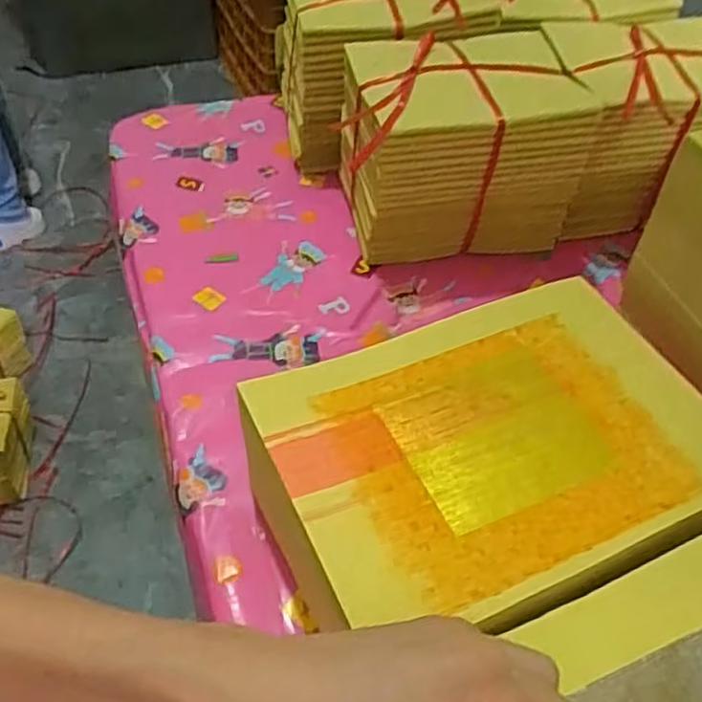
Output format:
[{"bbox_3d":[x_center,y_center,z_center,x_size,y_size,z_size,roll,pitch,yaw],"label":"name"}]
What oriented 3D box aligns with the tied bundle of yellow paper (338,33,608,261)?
[{"bbox_3d":[0.080,-0.159,0.588,0.171,0.135,0.130,-7,50,-11],"label":"tied bundle of yellow paper"}]

